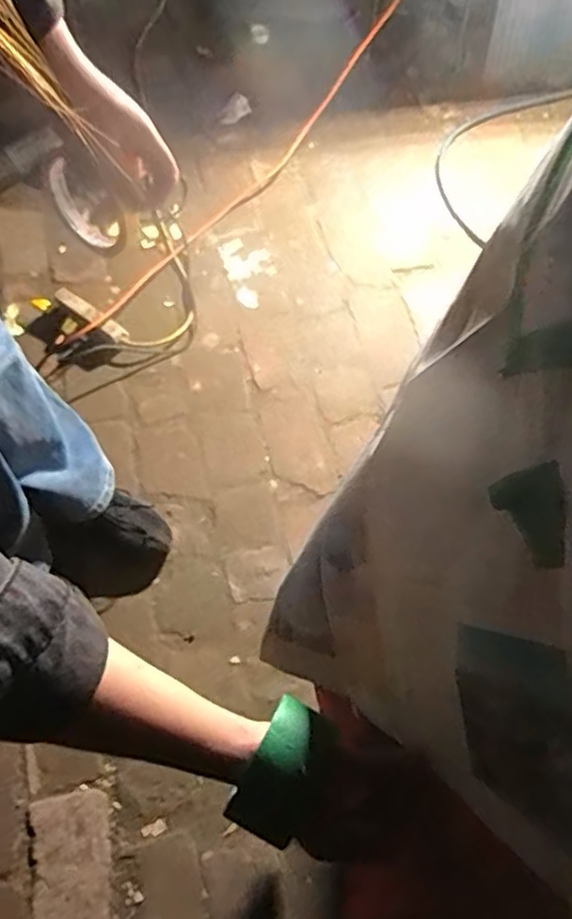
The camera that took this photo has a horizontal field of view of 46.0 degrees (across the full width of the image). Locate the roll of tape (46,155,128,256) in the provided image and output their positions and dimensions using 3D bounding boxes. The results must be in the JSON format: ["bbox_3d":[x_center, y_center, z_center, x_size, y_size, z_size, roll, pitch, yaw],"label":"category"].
[{"bbox_3d":[-0.163,-0.206,0.558,0.019,0.091,0.094,-40,68,-19],"label":"roll of tape"}]

